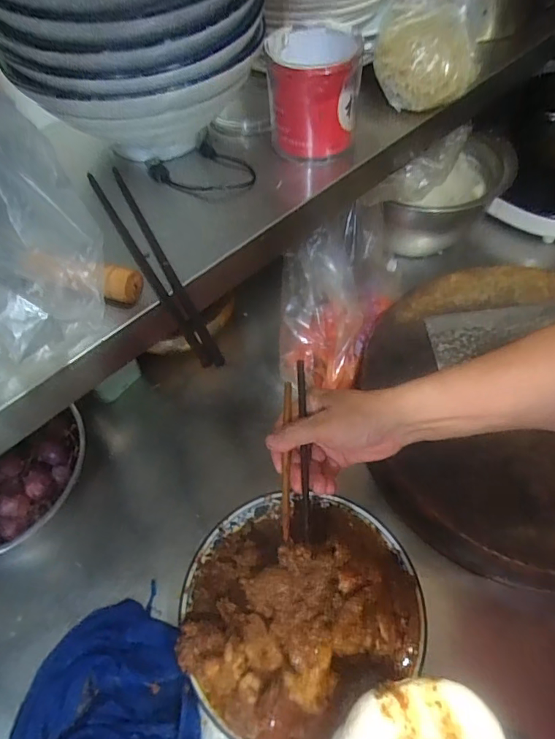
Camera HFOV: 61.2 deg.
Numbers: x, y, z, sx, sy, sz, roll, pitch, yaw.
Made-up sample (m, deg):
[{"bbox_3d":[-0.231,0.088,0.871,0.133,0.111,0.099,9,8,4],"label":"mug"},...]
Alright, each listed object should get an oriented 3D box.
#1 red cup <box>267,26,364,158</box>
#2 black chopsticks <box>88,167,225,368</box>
[{"bbox_3d":[0.034,-0.259,0.433,0.081,0.083,0.095,3,56,4],"label":"red cup"},{"bbox_3d":[-0.103,-0.090,0.367,0.026,0.014,0.243,-24,58,-14],"label":"black chopsticks"}]

